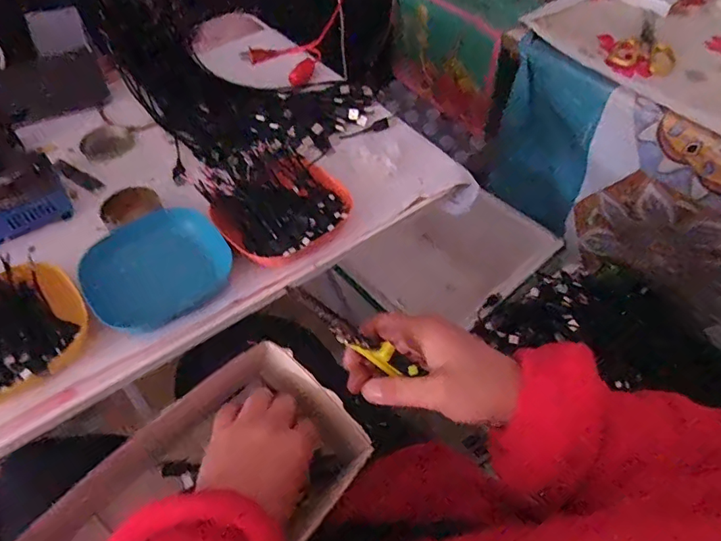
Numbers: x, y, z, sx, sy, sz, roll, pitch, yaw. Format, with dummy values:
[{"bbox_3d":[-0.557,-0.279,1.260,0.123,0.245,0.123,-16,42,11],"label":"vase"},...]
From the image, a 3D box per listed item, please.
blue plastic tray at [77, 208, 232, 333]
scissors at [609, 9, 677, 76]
[{"bbox_3d":[-0.211,-0.006,0.527,0.140,0.037,0.119,-34,59,-23],"label":"blue plastic tray"},{"bbox_3d":[0.439,-0.349,0.770,0.088,0.020,0.169,25,57,19],"label":"scissors"}]

